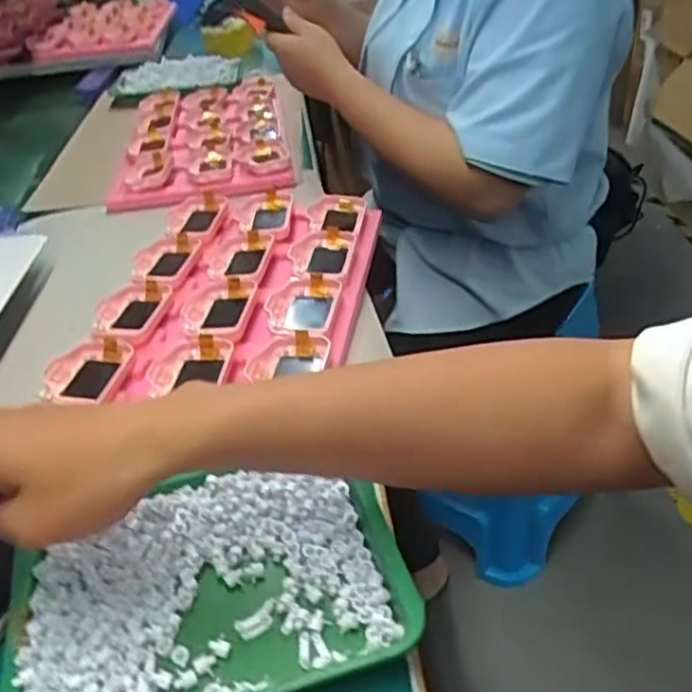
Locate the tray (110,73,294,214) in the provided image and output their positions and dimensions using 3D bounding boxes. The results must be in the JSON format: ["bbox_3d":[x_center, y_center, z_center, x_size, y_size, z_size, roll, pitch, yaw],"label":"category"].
[{"bbox_3d":[-0.199,-0.306,1.017,0.220,0.025,0.412,-8,37,-3],"label":"tray"}]

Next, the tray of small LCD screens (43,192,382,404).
[{"bbox_3d":[-0.102,-0.050,0.667,0.234,0.036,0.364,2,37,10],"label":"tray of small LCD screens"}]

